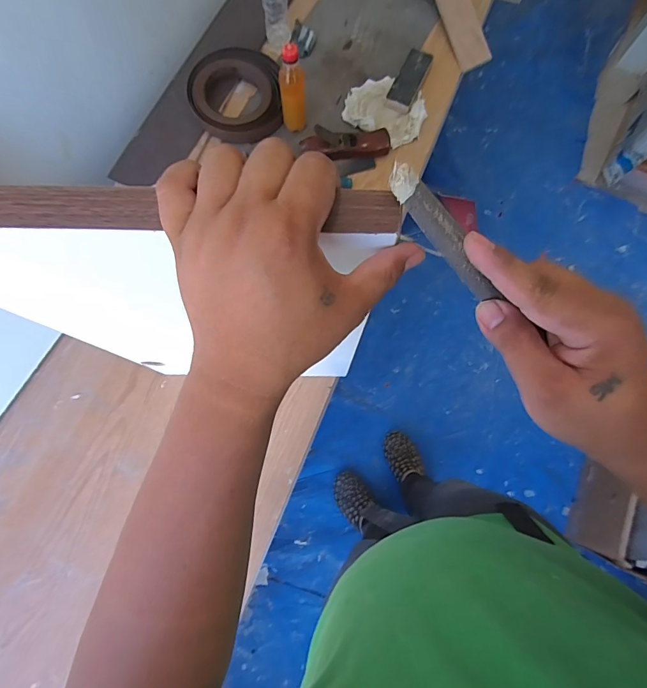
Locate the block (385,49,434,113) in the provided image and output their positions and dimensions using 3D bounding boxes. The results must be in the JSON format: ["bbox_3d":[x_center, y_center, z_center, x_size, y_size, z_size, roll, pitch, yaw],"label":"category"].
[{"bbox_3d":[0.197,-0.600,0.889,0.059,0.026,0.168,24,78,6],"label":"block"}]

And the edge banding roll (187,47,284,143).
[{"bbox_3d":[-0.191,-0.554,0.858,0.203,0.045,0.210,-6,77,-1],"label":"edge banding roll"}]

